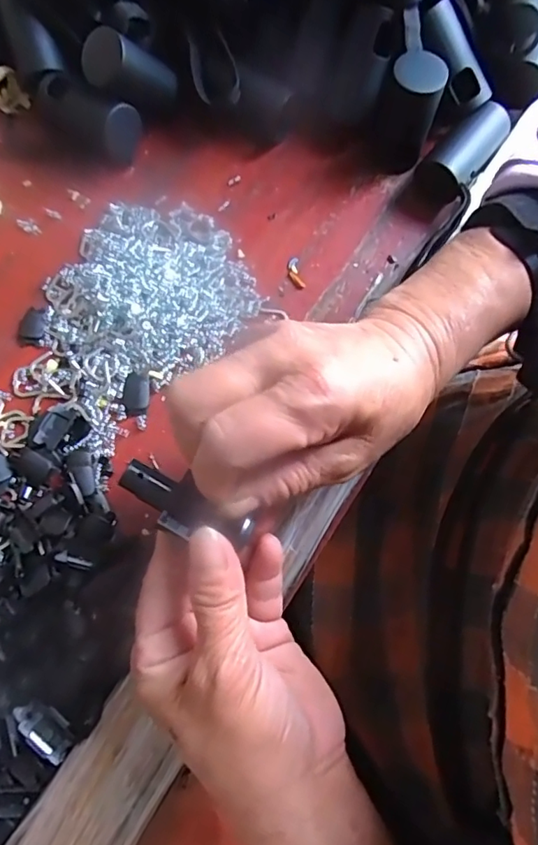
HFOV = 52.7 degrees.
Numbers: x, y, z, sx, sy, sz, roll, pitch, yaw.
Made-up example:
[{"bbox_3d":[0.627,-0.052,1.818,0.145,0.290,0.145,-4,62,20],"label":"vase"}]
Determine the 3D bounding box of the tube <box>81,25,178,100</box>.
[{"bbox_3d":[-0.077,-0.208,0.322,0.056,0.027,0.024,-10,65,-49],"label":"tube"}]

